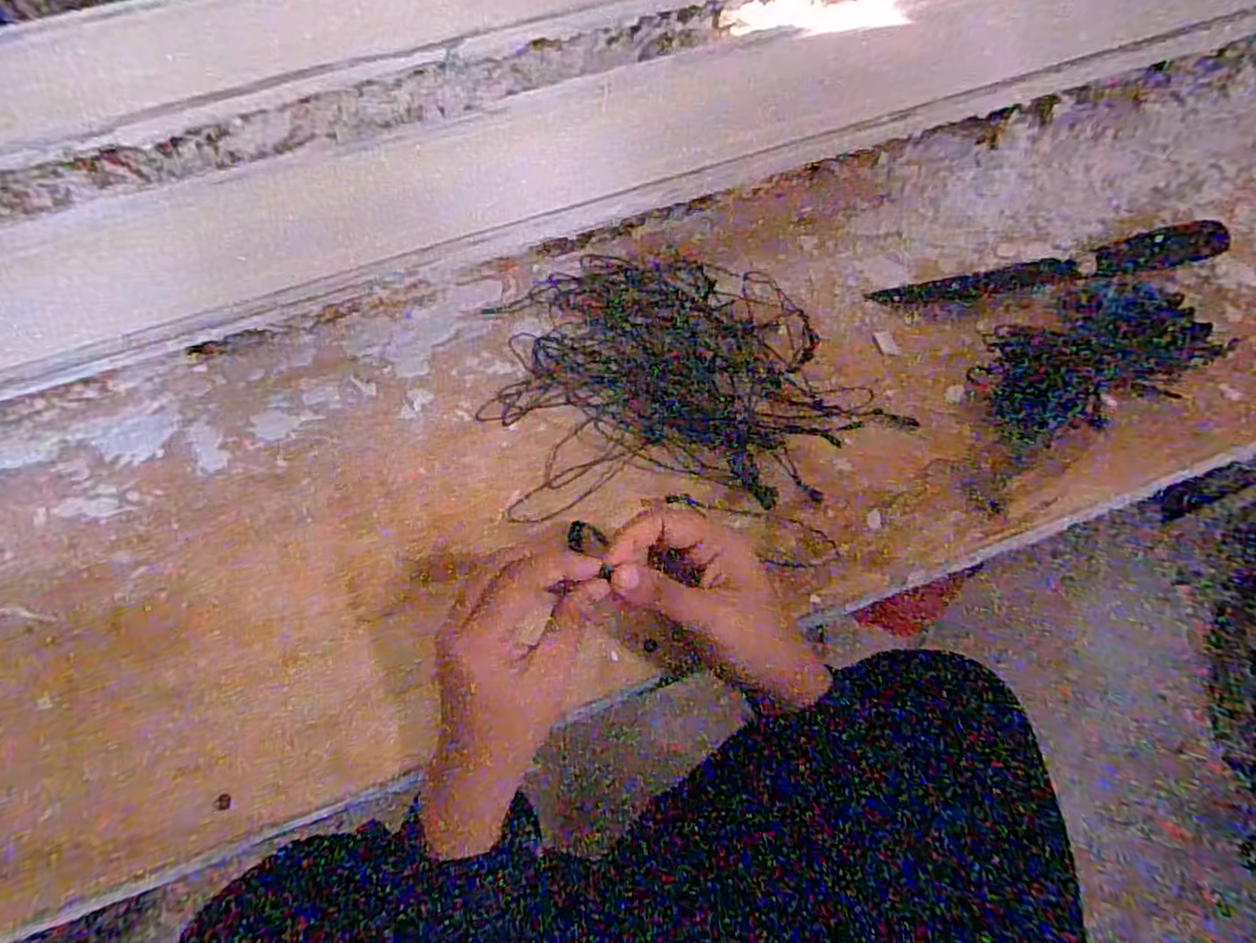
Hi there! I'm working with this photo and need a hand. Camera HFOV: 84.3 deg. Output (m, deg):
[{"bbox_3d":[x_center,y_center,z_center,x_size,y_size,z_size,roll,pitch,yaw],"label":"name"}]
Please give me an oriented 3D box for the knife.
[{"bbox_3d":[0.304,-0.142,0.492,0.251,0.018,0.037,-12,66,-5],"label":"knife"}]

